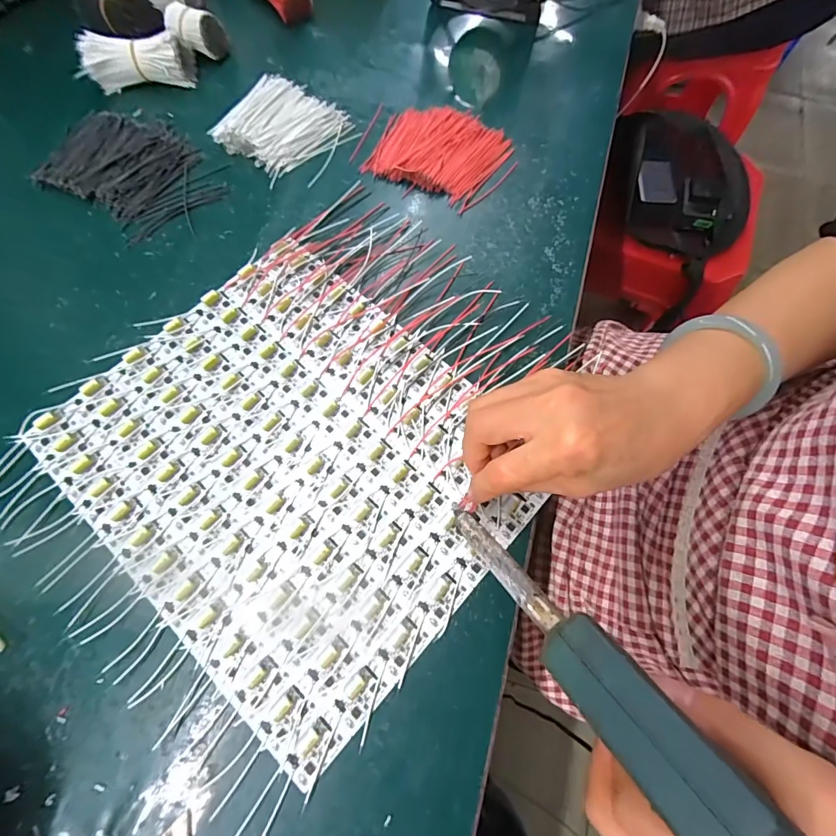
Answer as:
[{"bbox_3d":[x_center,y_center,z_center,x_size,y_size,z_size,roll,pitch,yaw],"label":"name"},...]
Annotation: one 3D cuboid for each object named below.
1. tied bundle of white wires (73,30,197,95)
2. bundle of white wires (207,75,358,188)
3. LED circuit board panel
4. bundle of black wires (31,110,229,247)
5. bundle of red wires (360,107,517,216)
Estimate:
[{"bbox_3d":[-0.264,-0.336,0.399,0.094,0.031,0.037,0,71,-1],"label":"tied bundle of white wires"},{"bbox_3d":[-0.120,-0.268,0.391,0.109,0.012,0.100,38,74,11],"label":"bundle of white wires"},{"bbox_3d":[-0.084,0.024,0.290,0.284,0.010,0.237,41,75,12],"label":"LED circuit board panel"},{"bbox_3d":[-0.249,-0.217,0.374,0.148,0.012,0.105,33,73,10],"label":"bundle of black wires"},{"bbox_3d":[0.022,-0.240,0.380,0.121,0.017,0.093,29,73,9],"label":"bundle of red wires"}]

